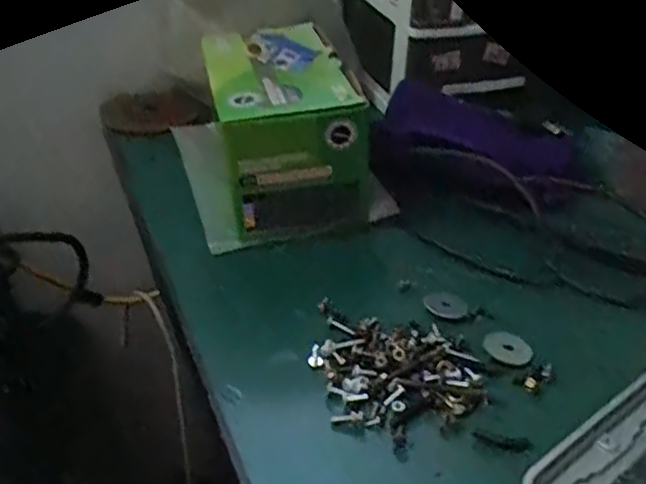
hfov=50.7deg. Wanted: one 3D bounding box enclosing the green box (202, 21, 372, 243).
[{"bbox_3d":[-0.035,-0.094,0.541,0.104,0.100,0.173,-7,36,-12],"label":"green box"}]

